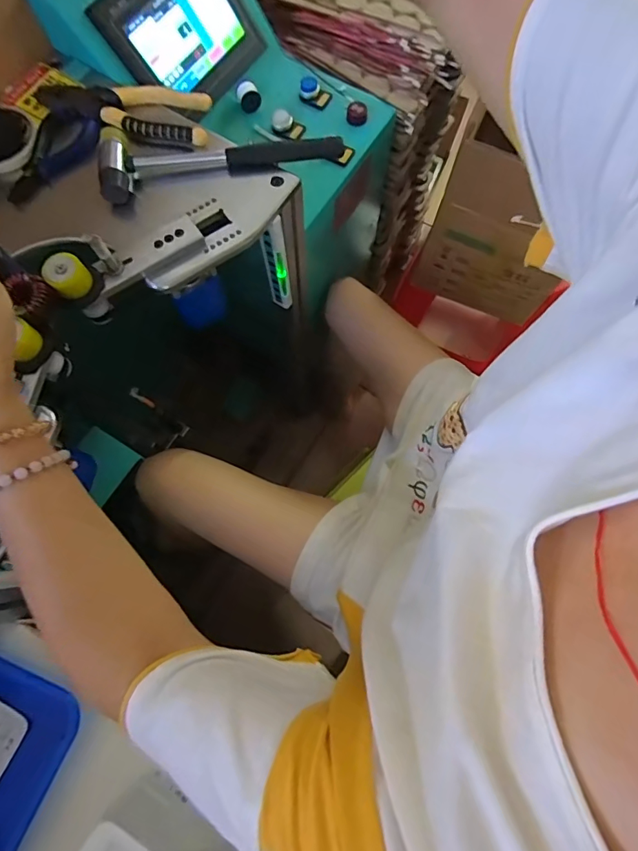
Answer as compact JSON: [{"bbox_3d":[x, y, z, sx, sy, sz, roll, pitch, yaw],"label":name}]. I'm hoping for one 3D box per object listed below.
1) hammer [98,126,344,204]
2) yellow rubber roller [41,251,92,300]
[{"bbox_3d":[-0.105,-0.295,0.478,0.259,0.024,0.081,-8,74,-3],"label":"hammer"},{"bbox_3d":[-0.237,-0.142,0.414,0.034,0.024,0.034,0,74,0],"label":"yellow rubber roller"}]

